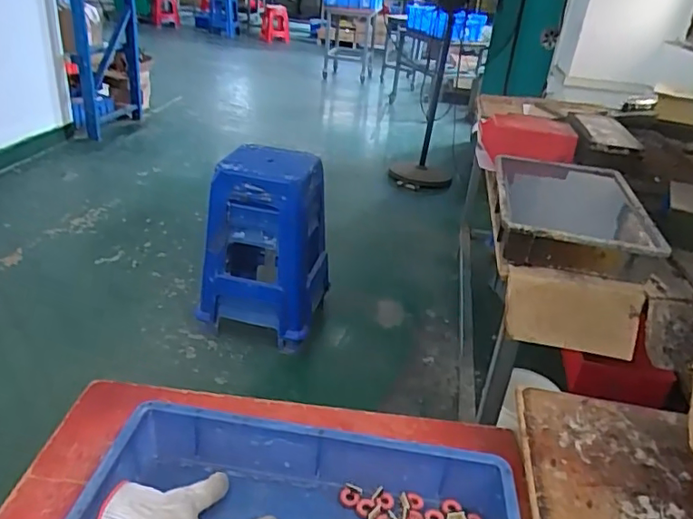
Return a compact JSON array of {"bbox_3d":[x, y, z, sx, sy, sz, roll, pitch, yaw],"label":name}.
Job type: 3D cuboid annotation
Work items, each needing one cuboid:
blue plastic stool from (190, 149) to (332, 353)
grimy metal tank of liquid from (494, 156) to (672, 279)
[{"bbox_3d":[-0.272,-0.064,1.896,0.393,0.558,0.297,10,29,6],"label":"blue plastic stool"},{"bbox_3d":[0.467,-0.111,1.180,0.293,0.073,0.477,11,29,9],"label":"grimy metal tank of liquid"}]

